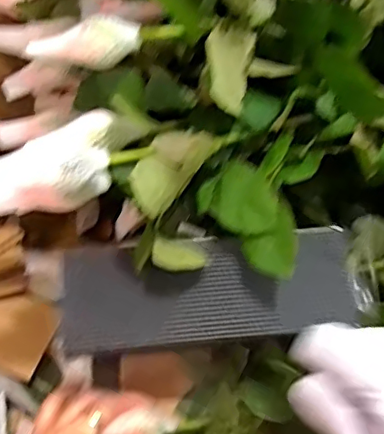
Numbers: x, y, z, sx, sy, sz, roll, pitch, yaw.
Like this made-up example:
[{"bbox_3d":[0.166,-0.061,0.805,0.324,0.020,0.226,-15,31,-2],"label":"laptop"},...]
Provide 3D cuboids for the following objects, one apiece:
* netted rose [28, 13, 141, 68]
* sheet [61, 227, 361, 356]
[{"bbox_3d":[-0.078,-0.122,0.407,0.082,0.028,0.031,-3,64,13],"label":"netted rose"},{"bbox_3d":[0.011,0.054,0.411,0.205,0.015,0.072,-6,93,3],"label":"sheet"}]

